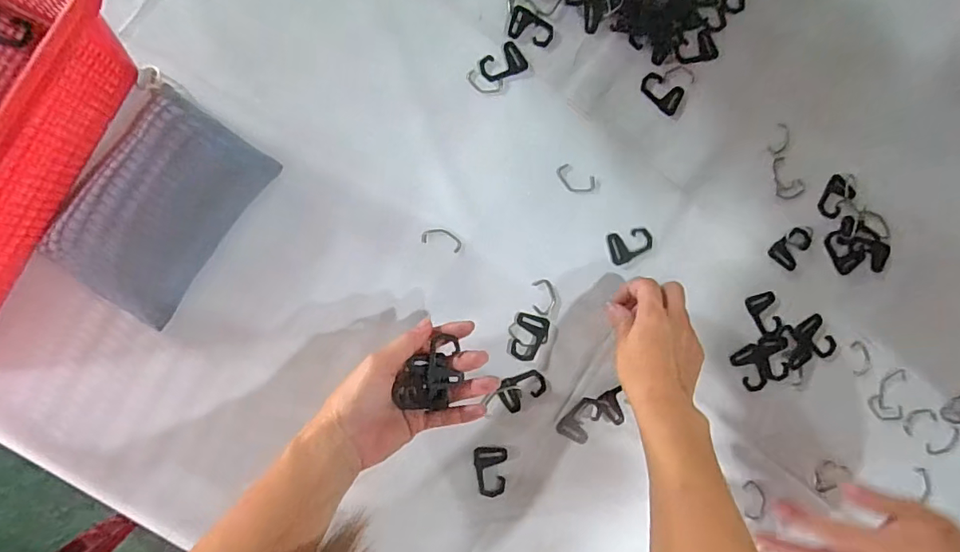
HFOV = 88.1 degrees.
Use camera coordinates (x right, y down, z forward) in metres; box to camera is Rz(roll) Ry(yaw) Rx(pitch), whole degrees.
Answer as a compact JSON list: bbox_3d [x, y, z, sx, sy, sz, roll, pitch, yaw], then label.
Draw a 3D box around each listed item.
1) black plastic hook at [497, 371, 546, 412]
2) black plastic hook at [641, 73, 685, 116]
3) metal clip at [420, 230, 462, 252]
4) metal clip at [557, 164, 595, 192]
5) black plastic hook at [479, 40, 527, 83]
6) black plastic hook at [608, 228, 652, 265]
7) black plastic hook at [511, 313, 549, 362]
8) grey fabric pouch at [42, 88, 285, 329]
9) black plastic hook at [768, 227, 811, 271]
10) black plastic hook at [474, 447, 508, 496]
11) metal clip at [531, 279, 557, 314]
[{"bbox_3d":[0.039,0.102,0.450,0.041,0.004,0.030,-33,92,-7],"label":"black plastic hook"},{"bbox_3d":[0.176,-0.177,0.481,0.042,0.004,0.030,30,85,-5],"label":"black plastic hook"},{"bbox_3d":[-0.034,-0.033,0.445,0.036,0.004,0.017,16,86,-6],"label":"metal clip"},{"bbox_3d":[0.090,-0.090,0.466,0.039,0.004,0.021,22,85,-6],"label":"metal clip"},{"bbox_3d":[0.022,-0.198,0.462,0.044,0.004,0.029,-32,92,-7],"label":"black plastic hook"},{"bbox_3d":[0.143,-0.029,0.466,0.042,0.004,0.029,-11,89,-7],"label":"black plastic hook"},{"bbox_3d":[0.046,0.056,0.451,0.031,0.004,0.042,12,87,-6],"label":"black plastic hook"},{"bbox_3d":[-0.261,-0.059,0.401,0.117,0.030,0.161,35,84,-4],"label":"grey fabric pouch"},{"bbox_3d":[0.308,-0.029,0.487,0.029,0.006,0.045,41,84,-4],"label":"black plastic hook"},{"bbox_3d":[0.009,0.173,0.439,0.028,0.004,0.041,4,87,-7],"label":"black plastic hook"},{"bbox_3d":[0.060,0.020,0.453,0.022,0.004,0.032,2,88,-7],"label":"metal clip"}]

